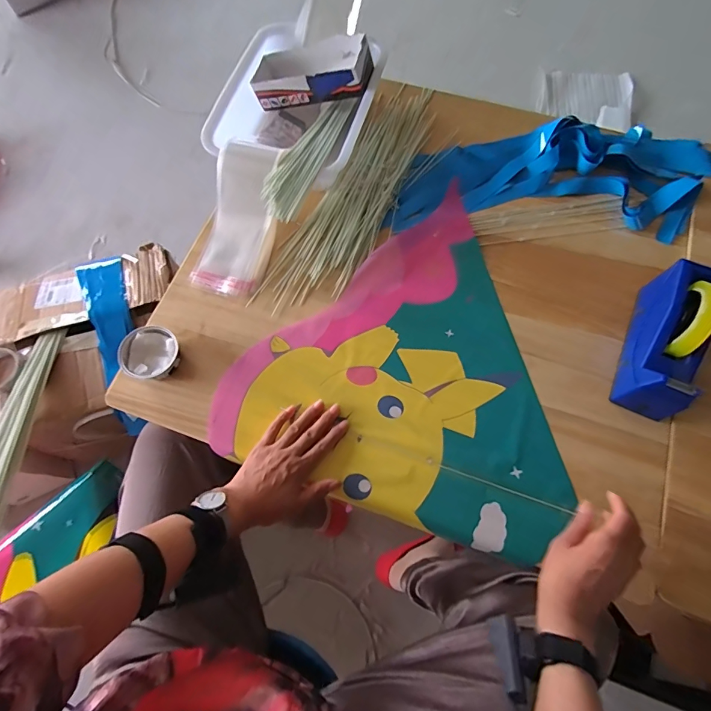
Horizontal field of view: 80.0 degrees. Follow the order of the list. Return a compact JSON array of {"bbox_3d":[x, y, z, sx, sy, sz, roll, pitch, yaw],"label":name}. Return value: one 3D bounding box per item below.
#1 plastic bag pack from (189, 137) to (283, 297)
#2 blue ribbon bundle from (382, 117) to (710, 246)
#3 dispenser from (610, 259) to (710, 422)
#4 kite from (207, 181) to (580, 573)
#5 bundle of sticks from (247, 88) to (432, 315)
[{"bbox_3d":[-0.187,-0.219,0.680,0.111,0.042,0.243,10,93,6],"label":"plastic bag pack"},{"bbox_3d":[0.343,-0.308,0.728,0.566,0.039,0.240,2,70,3],"label":"blue ribbon bundle"},{"bbox_3d":[0.429,-0.025,0.574,0.068,0.126,0.202,22,71,8],"label":"dispenser"},{"bbox_3d":[0.111,0.056,0.616,0.510,0.013,0.454,-42,75,-13],"label":"kite"},{"bbox_3d":[0.011,-0.285,0.735,0.129,0.021,0.501,25,73,11],"label":"bundle of sticks"}]

